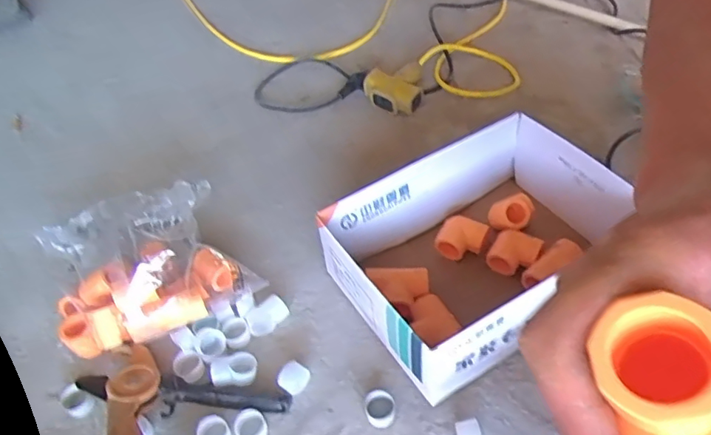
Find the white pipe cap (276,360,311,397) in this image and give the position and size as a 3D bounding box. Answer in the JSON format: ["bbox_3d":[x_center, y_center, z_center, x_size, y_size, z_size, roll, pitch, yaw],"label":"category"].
[{"bbox_3d":[-0.059,0.154,0.521,0.022,0.024,0.031,30,58,27],"label":"white pipe cap"}]

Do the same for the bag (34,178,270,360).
[{"bbox_3d":[-0.225,0.047,0.577,0.214,0.105,0.165,-18,48,-10],"label":"bag"}]

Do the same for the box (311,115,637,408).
[{"bbox_3d":[0.133,0.028,0.562,0.286,0.105,0.195,-28,52,-18],"label":"box"}]

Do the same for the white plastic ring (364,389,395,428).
[{"bbox_3d":[0.023,0.177,0.498,0.028,0.014,0.032,-6,49,0],"label":"white plastic ring"}]

